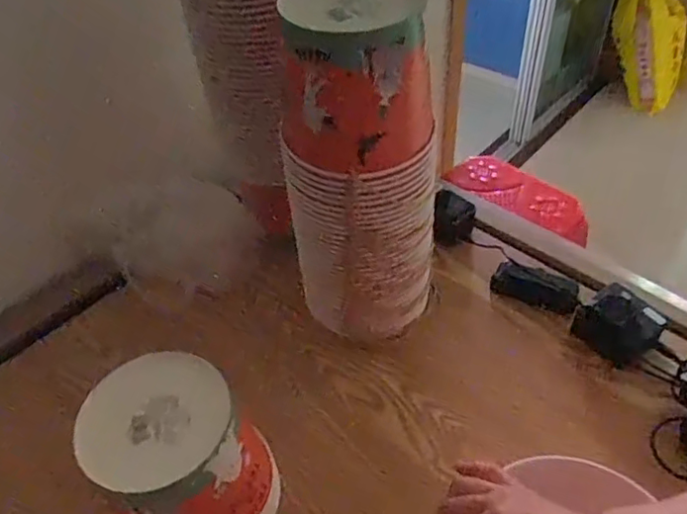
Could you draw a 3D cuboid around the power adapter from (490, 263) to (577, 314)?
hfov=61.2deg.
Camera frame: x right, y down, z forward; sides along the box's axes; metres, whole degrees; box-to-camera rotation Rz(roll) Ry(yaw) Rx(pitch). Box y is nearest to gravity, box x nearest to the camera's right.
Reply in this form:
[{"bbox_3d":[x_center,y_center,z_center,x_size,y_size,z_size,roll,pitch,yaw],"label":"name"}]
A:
[{"bbox_3d":[0.254,0.039,0.771,0.107,0.024,0.056,17,50,19],"label":"power adapter"}]

